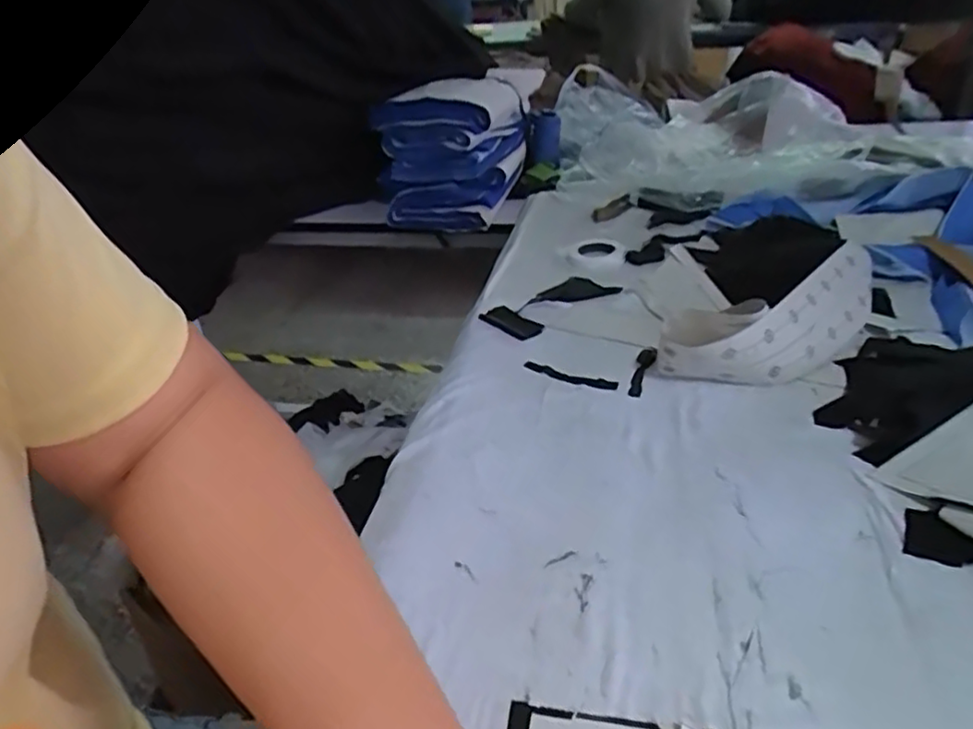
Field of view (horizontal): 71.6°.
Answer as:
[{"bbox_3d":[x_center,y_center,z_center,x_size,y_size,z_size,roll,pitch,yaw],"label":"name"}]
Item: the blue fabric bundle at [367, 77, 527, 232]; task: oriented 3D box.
[{"bbox_3d":[-0.056,-0.357,1.108,0.205,0.175,0.277,5,31,17],"label":"blue fabric bundle"}]

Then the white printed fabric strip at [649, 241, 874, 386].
[{"bbox_3d":[0.237,-0.039,0.521,0.255,0.056,0.080,-21,34,-26],"label":"white printed fabric strip"}]

